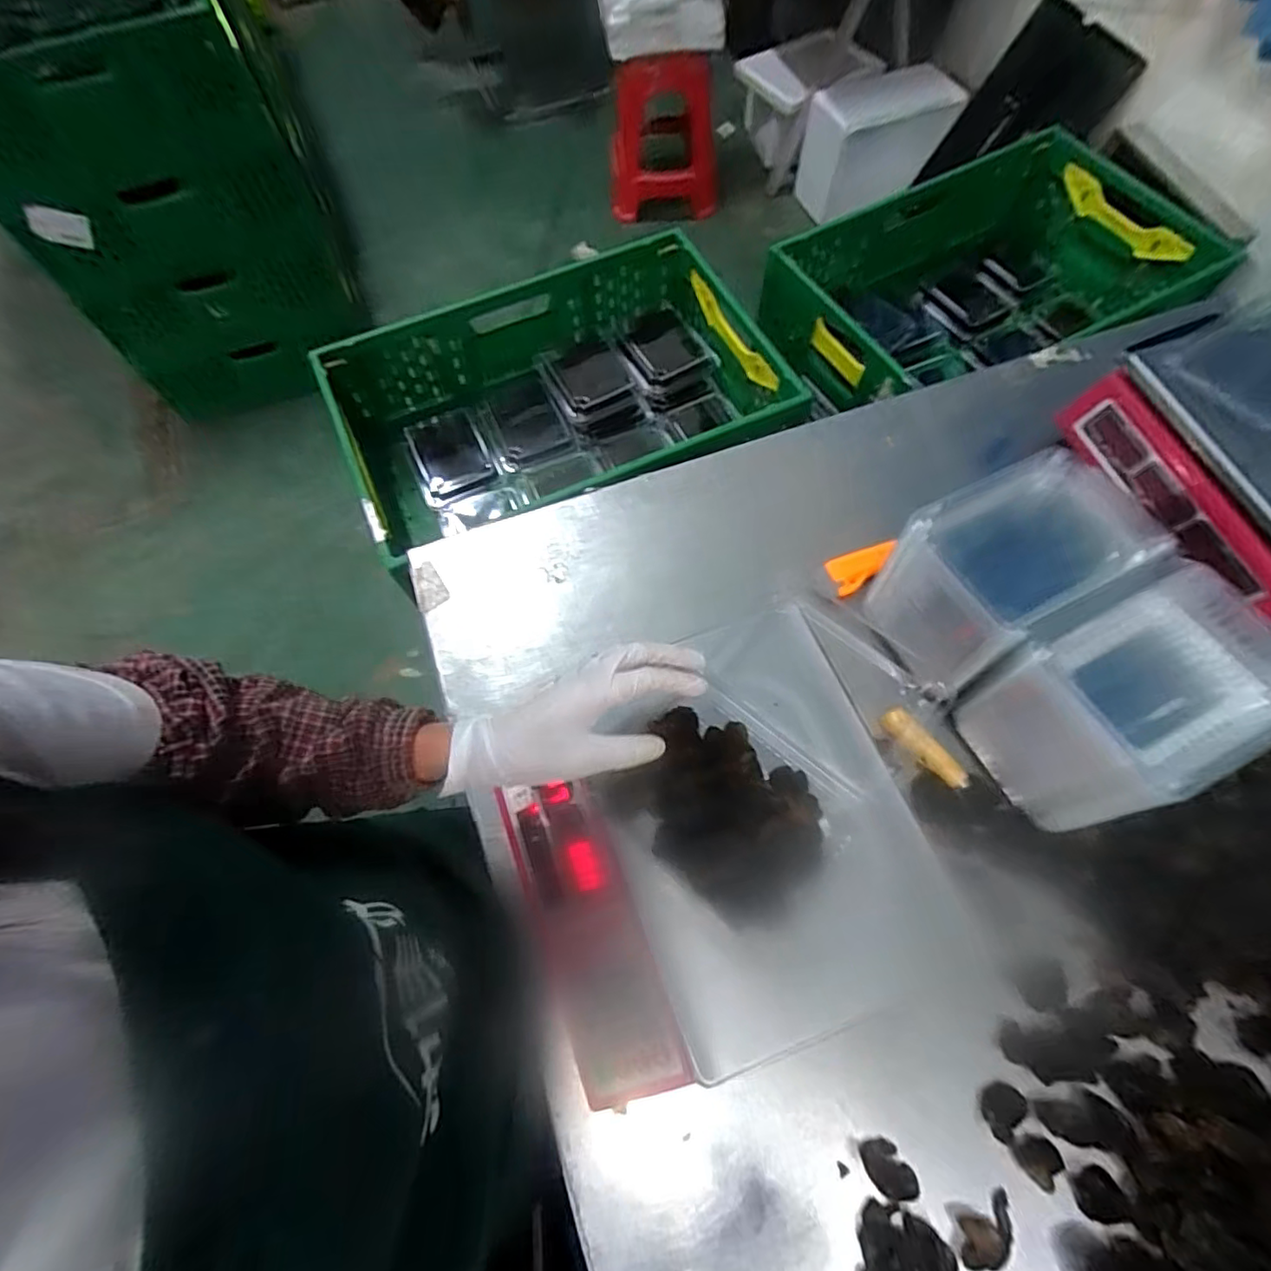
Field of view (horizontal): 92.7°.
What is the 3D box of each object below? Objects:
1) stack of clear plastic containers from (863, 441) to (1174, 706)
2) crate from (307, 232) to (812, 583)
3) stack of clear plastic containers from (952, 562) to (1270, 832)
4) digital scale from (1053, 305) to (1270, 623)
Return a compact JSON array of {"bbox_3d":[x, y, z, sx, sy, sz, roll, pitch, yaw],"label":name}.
[{"bbox_3d":[0.342,-0.062,0.560,0.195,0.119,0.139,-28,69,-10],"label":"stack of clear plastic containers"},{"bbox_3d":[-0.111,-0.309,0.925,0.619,0.243,0.410,-19,68,-6],"label":"crate"},{"bbox_3d":[0.403,0.058,0.506,0.183,0.156,0.139,-24,69,-8],"label":"stack of clear plastic containers"},{"bbox_3d":[0.657,-0.184,0.616,0.246,0.094,0.315,-24,69,-9],"label":"digital scale"}]

